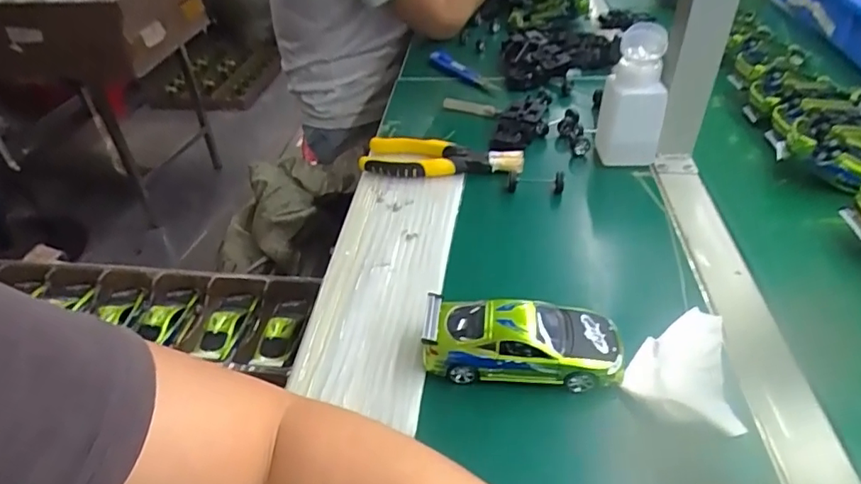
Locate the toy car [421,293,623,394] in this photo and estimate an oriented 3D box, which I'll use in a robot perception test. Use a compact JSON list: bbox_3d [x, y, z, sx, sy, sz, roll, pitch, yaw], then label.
[{"bbox_3d":[0.059,0.066,0.370,0.133,0.044,0.053,3,40,7],"label":"toy car"}]

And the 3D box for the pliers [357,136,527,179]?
[{"bbox_3d":[0.011,-0.087,0.584,0.171,0.030,0.061,5,40,9],"label":"pliers"}]

